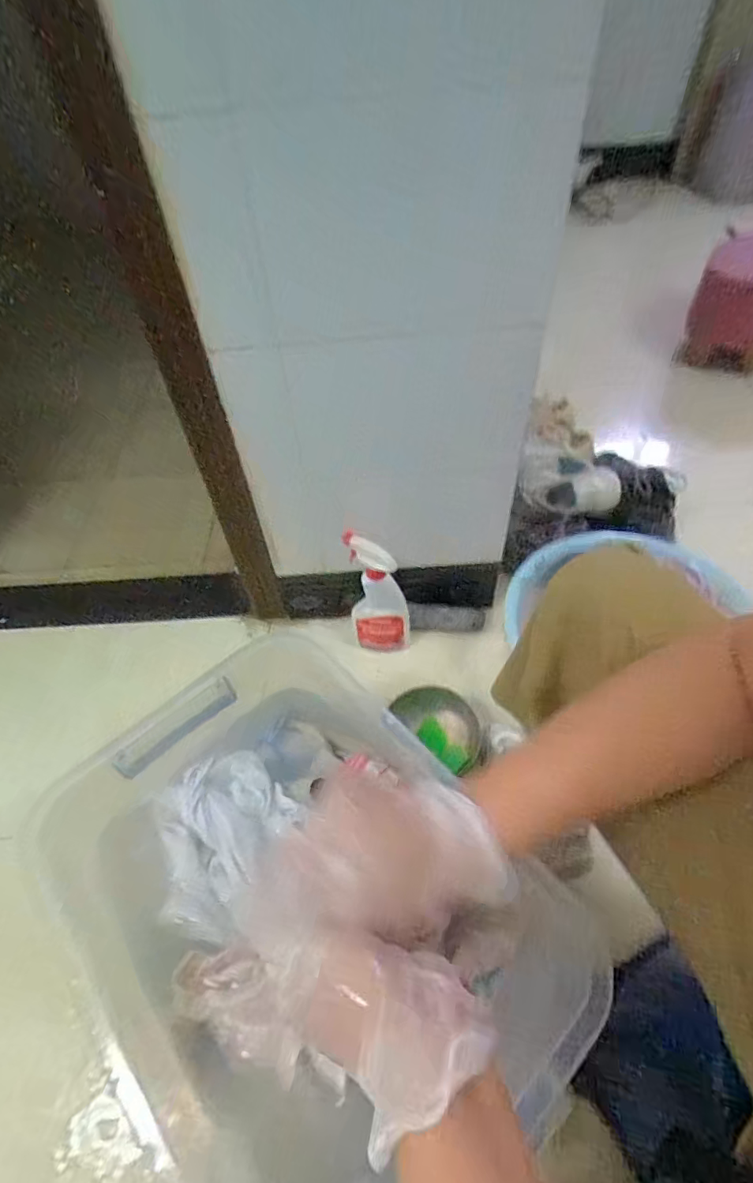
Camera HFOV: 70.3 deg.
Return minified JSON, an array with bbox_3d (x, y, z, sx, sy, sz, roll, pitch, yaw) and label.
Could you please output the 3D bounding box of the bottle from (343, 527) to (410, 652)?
[{"bbox_3d":[0.004,0.008,0.864,0.095,0.234,0.058,-3,51,2],"label":"bottle"}]

